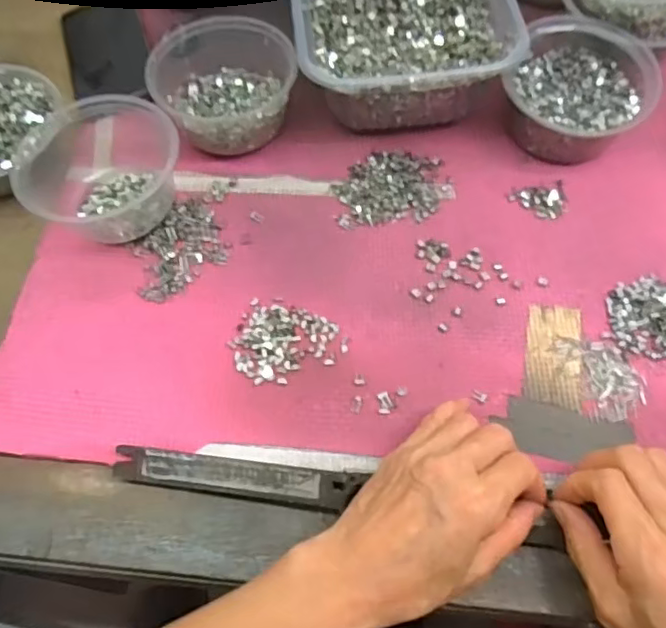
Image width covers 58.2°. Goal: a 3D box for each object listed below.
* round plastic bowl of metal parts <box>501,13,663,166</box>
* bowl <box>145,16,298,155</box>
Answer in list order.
[{"bbox_3d":[0.192,-0.174,0.467,0.103,0.074,0.107,25,64,14],"label":"round plastic bowl of metal parts"},{"bbox_3d":[-0.088,-0.188,0.487,0.108,0.062,0.113,0,61,1],"label":"bowl"}]

